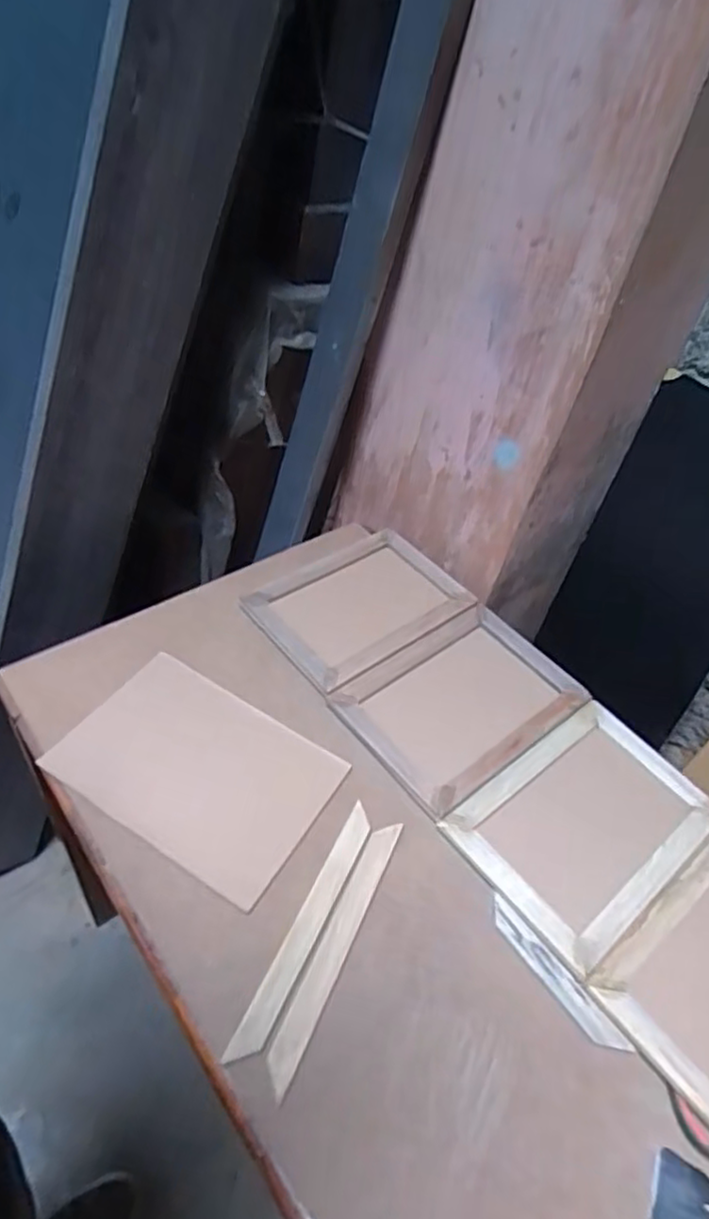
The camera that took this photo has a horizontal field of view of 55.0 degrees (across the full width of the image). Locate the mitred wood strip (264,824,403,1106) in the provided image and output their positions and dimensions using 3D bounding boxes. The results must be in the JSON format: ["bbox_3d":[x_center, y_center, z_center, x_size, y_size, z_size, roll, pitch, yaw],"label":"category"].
[{"bbox_3d":[-0.017,0.332,0.683,0.030,0.014,0.267,22,50,13],"label":"mitred wood strip"}]

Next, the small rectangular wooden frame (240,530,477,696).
[{"bbox_3d":[0.010,-0.017,0.987,0.281,0.011,0.210,-30,58,-28],"label":"small rectangular wooden frame"}]

